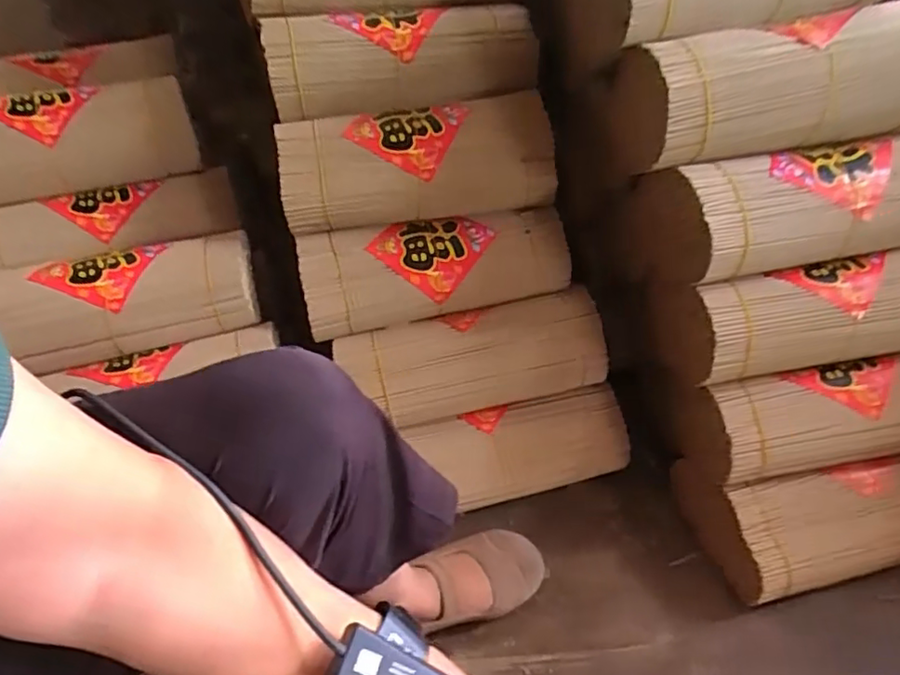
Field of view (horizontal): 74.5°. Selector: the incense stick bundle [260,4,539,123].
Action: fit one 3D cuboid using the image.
[{"bbox_3d":[-0.055,-0.322,0.697,0.316,0.101,0.092,-8,46,-3],"label":"incense stick bundle"}]

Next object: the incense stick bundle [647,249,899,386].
[{"bbox_3d":[0.406,-0.032,0.663,0.324,0.121,0.126,-9,46,-4],"label":"incense stick bundle"}]

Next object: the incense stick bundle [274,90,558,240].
[{"bbox_3d":[-0.040,-0.201,0.694,0.313,0.102,0.103,-11,47,-6],"label":"incense stick bundle"}]

